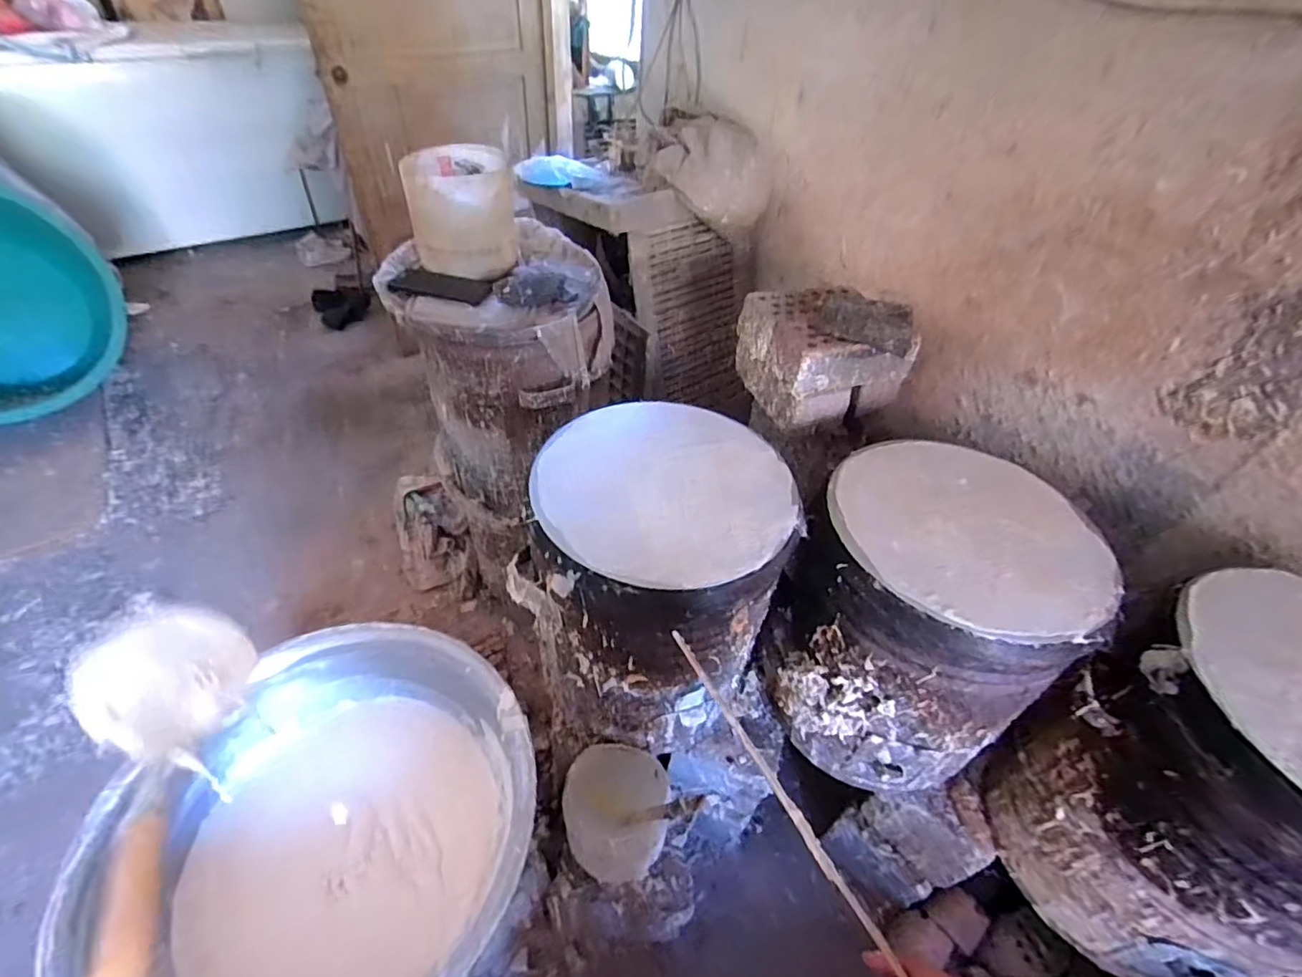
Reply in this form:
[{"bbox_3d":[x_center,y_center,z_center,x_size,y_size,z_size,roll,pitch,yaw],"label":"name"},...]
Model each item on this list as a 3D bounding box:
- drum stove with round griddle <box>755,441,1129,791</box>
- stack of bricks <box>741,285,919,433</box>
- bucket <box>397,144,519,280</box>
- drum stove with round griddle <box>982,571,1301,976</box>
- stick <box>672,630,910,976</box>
[{"bbox_3d":[0.410,0.200,0.912,0.369,0.414,0.368,26,48,20],"label":"drum stove with round griddle"},{"bbox_3d":[0.319,-0.252,1.060,0.233,0.177,0.244,-12,47,-16],"label":"stack of bricks"},{"bbox_3d":[-0.345,-0.507,1.041,0.179,0.180,0.178,-8,46,-13],"label":"bucket"},{"bbox_3d":[0.754,0.390,0.760,0.343,0.476,0.358,-21,50,-24],"label":"drum stove with round griddle"},{"bbox_3d":[0.112,0.261,0.480,0.012,0.017,0.322,-27,74,-28],"label":"stick"}]

